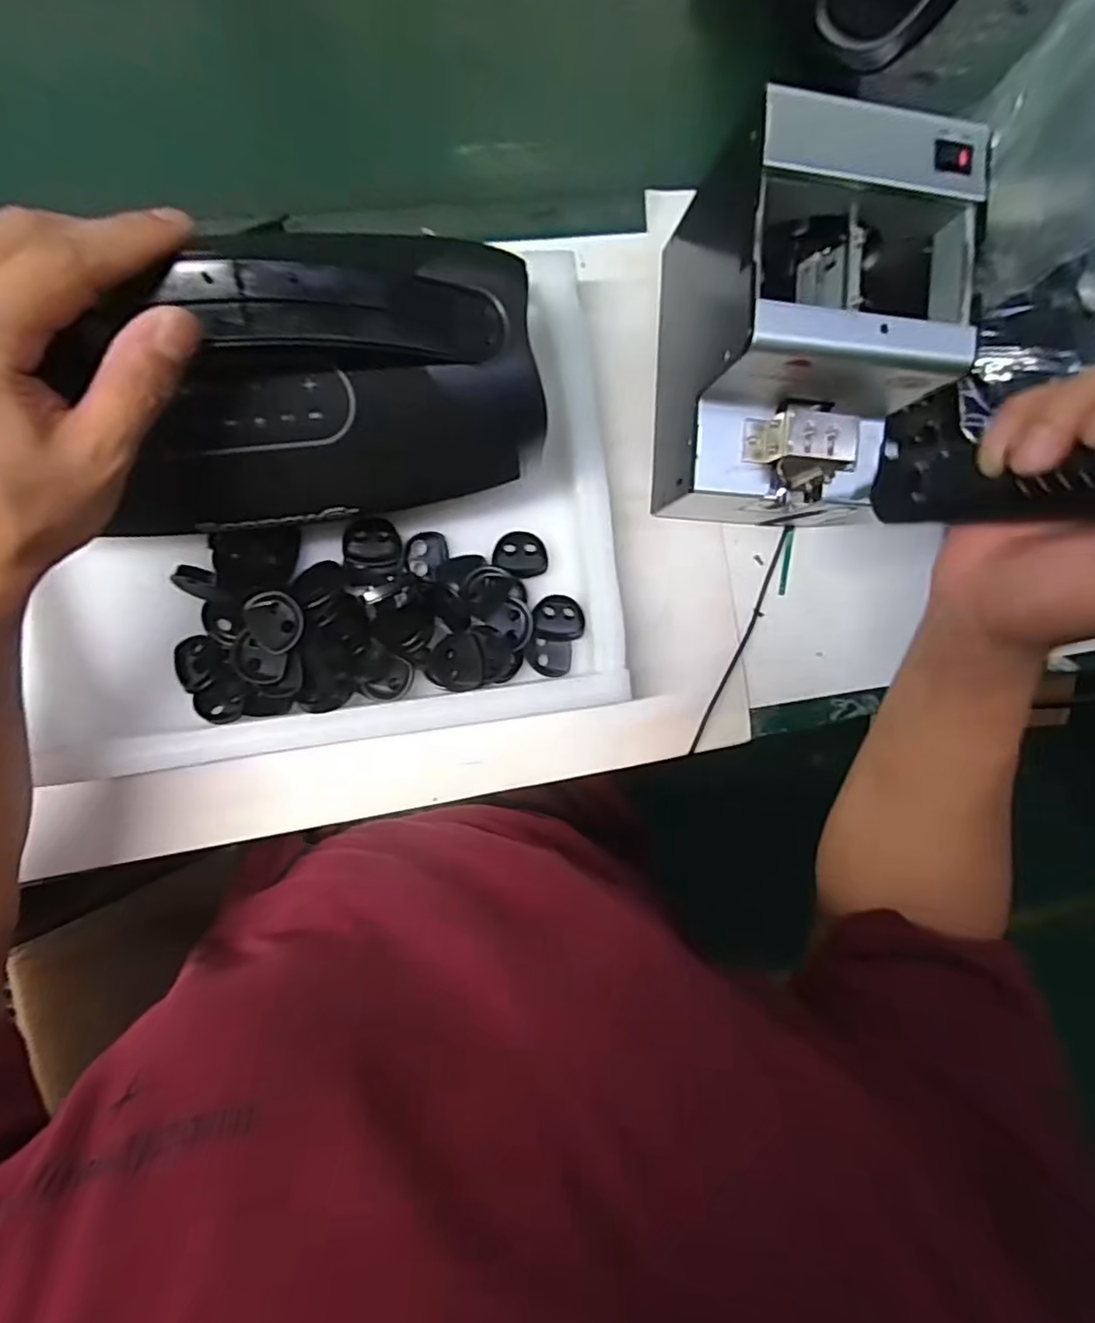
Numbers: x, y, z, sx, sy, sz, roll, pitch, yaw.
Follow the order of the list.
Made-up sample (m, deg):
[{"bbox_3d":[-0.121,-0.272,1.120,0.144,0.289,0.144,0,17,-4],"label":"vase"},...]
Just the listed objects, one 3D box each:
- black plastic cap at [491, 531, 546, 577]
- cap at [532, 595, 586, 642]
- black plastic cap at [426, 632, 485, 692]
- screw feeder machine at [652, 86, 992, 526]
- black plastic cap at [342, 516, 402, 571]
[{"bbox_3d":[-0.017,-0.069,0.397,0.035,0.004,0.029,4,90,-8],"label":"black plastic cap"},{"bbox_3d":[0.008,-0.029,0.403,0.034,0.009,0.029,7,90,-8],"label":"cap"},{"bbox_3d":[-0.057,0.000,0.381,0.035,0.005,0.035,0,91,-8],"label":"black plastic cap"},{"bbox_3d":[0.147,-0.184,0.373,0.121,0.150,0.174,2,91,-8],"label":"screw feeder machine"},{"bbox_3d":[-0.109,-0.074,0.384,0.035,0.006,0.032,4,90,-8],"label":"black plastic cap"}]

